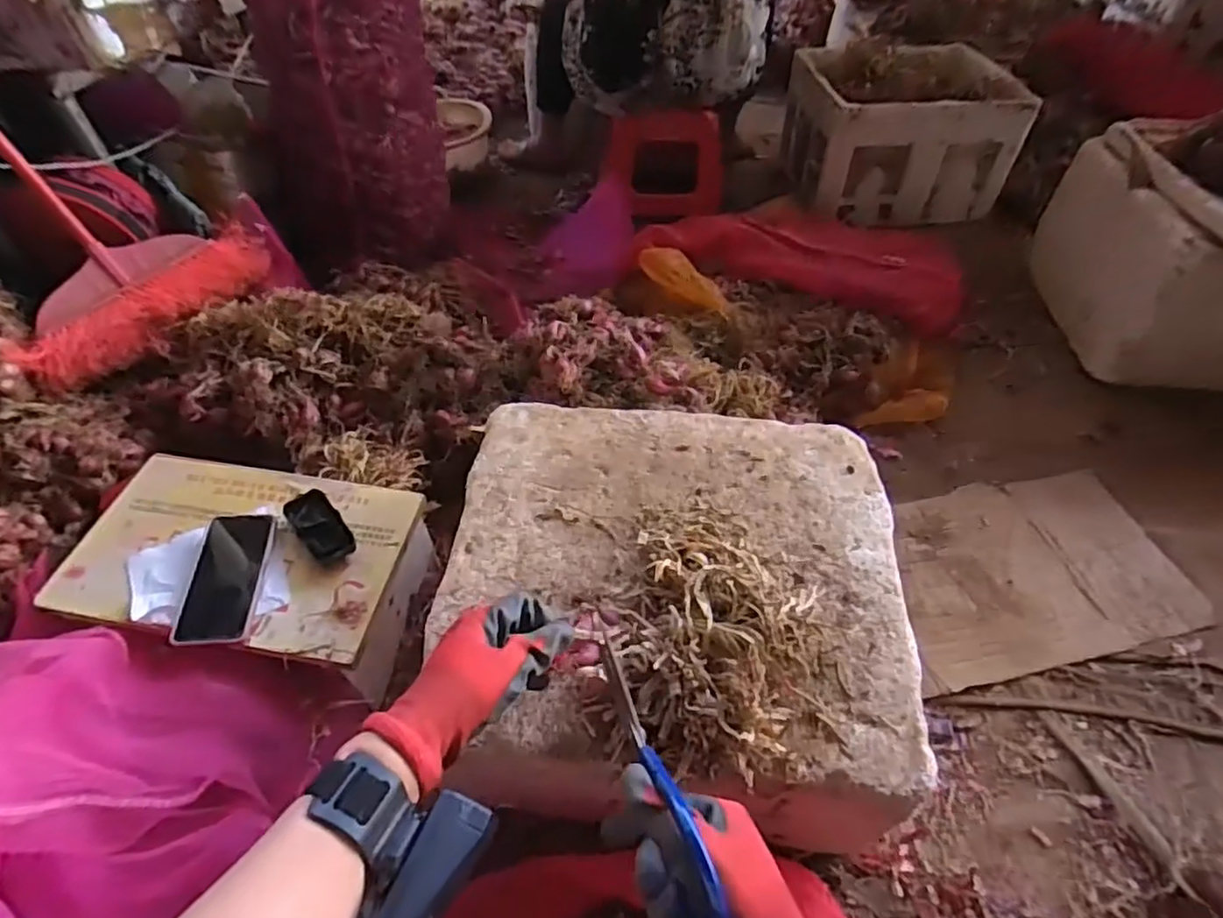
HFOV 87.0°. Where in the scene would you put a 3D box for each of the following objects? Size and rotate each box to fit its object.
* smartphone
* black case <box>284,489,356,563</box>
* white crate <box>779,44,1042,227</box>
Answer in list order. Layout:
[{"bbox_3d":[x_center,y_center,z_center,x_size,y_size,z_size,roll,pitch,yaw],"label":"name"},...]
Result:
[{"bbox_3d":[-0.441,0.131,0.736,0.084,0.014,0.155,-5,54,-4],"label":"smartphone"},{"bbox_3d":[-0.349,0.082,0.777,0.050,0.031,0.113,-33,57,-25],"label":"black case"},{"bbox_3d":[0.712,-0.820,1.623,0.484,0.286,0.385,0,50,-1],"label":"white crate"}]

